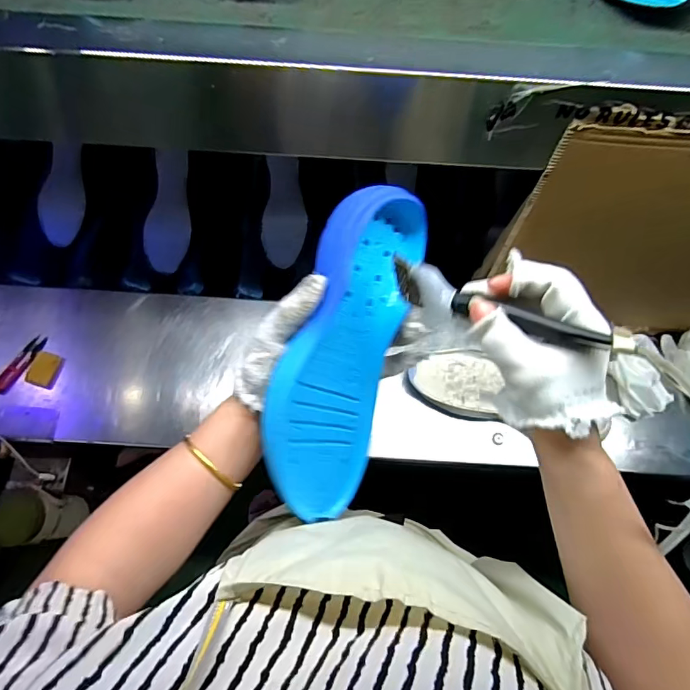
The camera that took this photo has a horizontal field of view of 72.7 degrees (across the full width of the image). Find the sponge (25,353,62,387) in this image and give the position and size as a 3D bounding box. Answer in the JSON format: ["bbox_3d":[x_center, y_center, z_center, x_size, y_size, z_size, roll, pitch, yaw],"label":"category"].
[{"bbox_3d":[-0.450,0.036,0.699,0.035,0.008,0.050,13,71,3],"label":"sponge"}]

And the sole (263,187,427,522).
[{"bbox_3d":[-0.004,0.007,0.379,0.092,0.050,0.255,14,90,-36],"label":"sole"}]

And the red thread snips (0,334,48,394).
[{"bbox_3d":[-0.487,0.029,0.703,0.028,0.005,0.102,30,73,8],"label":"red thread snips"}]

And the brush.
[{"bbox_3d":[0.101,-0.018,0.316,0.158,0.011,0.034,27,107,26],"label":"brush"}]

